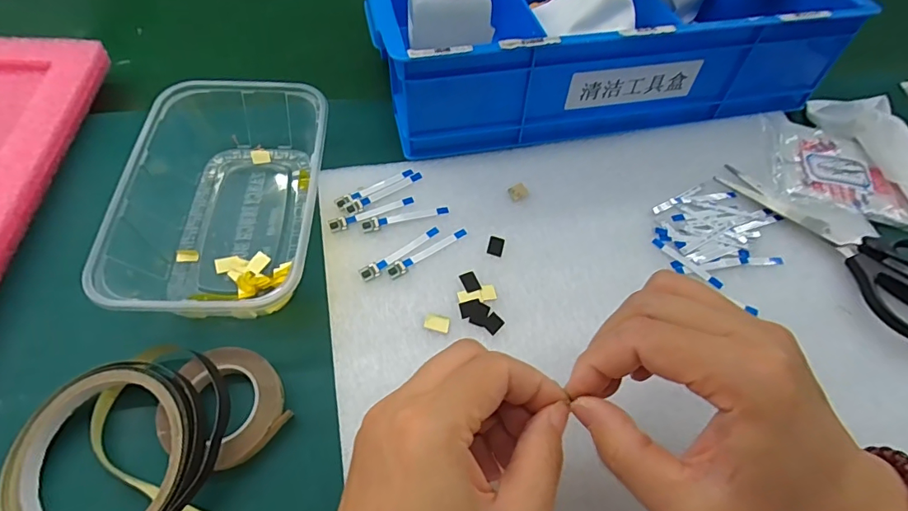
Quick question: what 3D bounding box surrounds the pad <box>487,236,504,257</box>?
[{"bbox_3d":[0.028,-0.007,0.316,0.010,0.004,0.014,14,60,5],"label":"pad"}]

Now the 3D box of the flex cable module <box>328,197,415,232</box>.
[{"bbox_3d":[-0.055,-0.029,0.324,0.060,0.004,0.010,-19,63,-13],"label":"flex cable module"}]

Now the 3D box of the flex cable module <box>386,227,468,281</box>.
[{"bbox_3d":[-0.017,-0.003,0.311,0.059,0.004,0.009,-30,66,-19],"label":"flex cable module"}]

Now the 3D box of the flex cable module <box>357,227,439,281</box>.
[{"bbox_3d":[-0.034,-0.002,0.310,0.060,0.004,0.010,-32,66,-19],"label":"flex cable module"}]

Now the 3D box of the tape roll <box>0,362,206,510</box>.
[{"bbox_3d":[-0.175,0.102,0.239,0.097,0.025,0.091,1,60,-2],"label":"tape roll"}]

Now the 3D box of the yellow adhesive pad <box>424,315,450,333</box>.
[{"bbox_3d":[-0.010,0.040,0.285,0.015,0.004,0.010,10,60,3],"label":"yellow adhesive pad"}]

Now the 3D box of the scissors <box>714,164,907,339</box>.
[{"bbox_3d":[0.266,-0.017,0.322,0.076,0.013,0.159,-32,66,-19],"label":"scissors"}]

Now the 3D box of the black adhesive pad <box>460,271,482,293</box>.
[{"bbox_3d":[0.010,0.016,0.300,0.010,0.004,0.014,-20,63,-14],"label":"black adhesive pad"}]

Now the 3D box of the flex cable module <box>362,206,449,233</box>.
[{"bbox_3d":[-0.033,-0.026,0.324,0.060,0.004,0.010,-13,61,-10],"label":"flex cable module"}]

